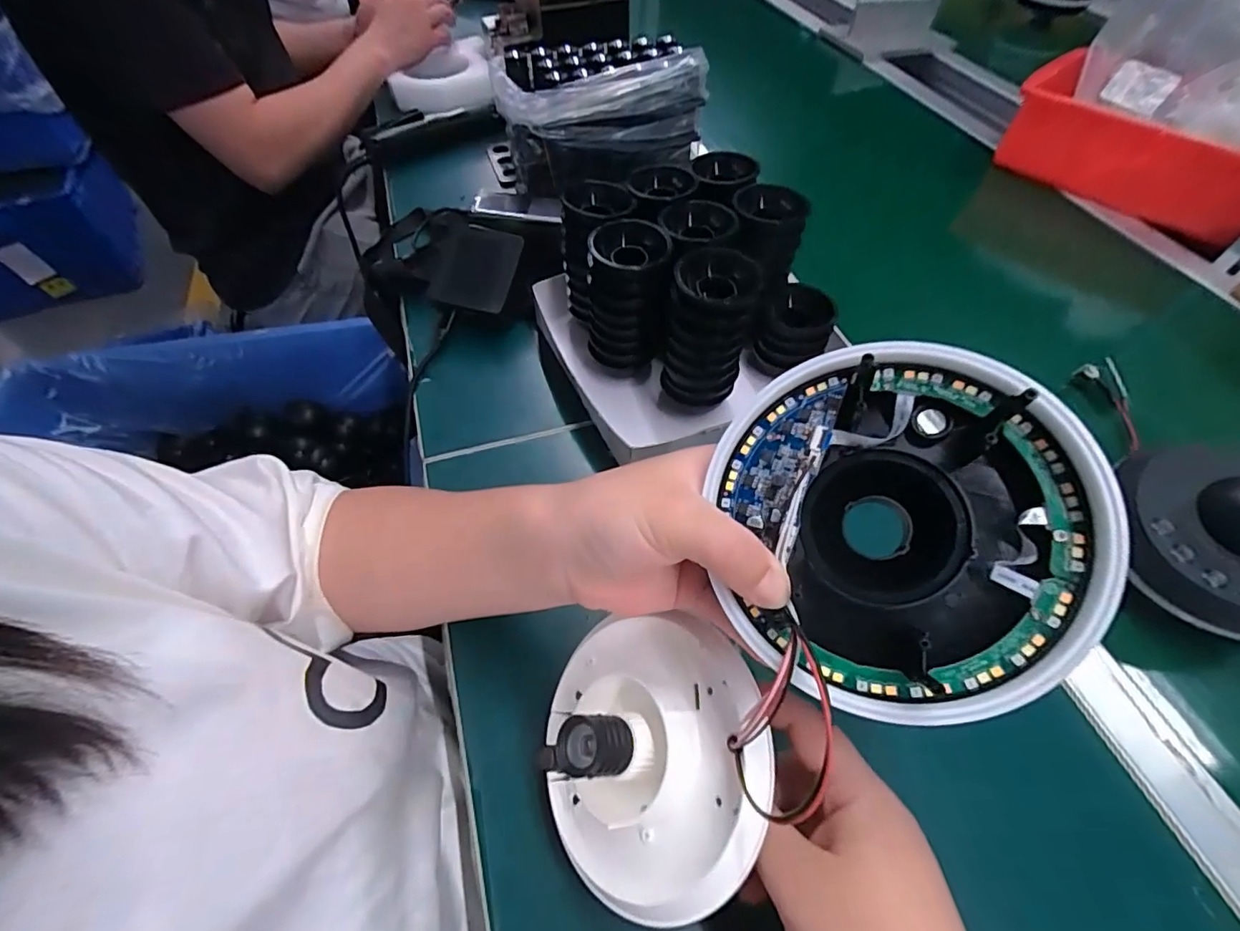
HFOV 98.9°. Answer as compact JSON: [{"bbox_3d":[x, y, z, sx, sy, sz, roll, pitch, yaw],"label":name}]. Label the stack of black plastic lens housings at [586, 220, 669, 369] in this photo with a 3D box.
[{"bbox_3d":[0.004,-0.130,0.415,0.057,0.096,0.057,1,54,0],"label":"stack of black plastic lens housings"}]

